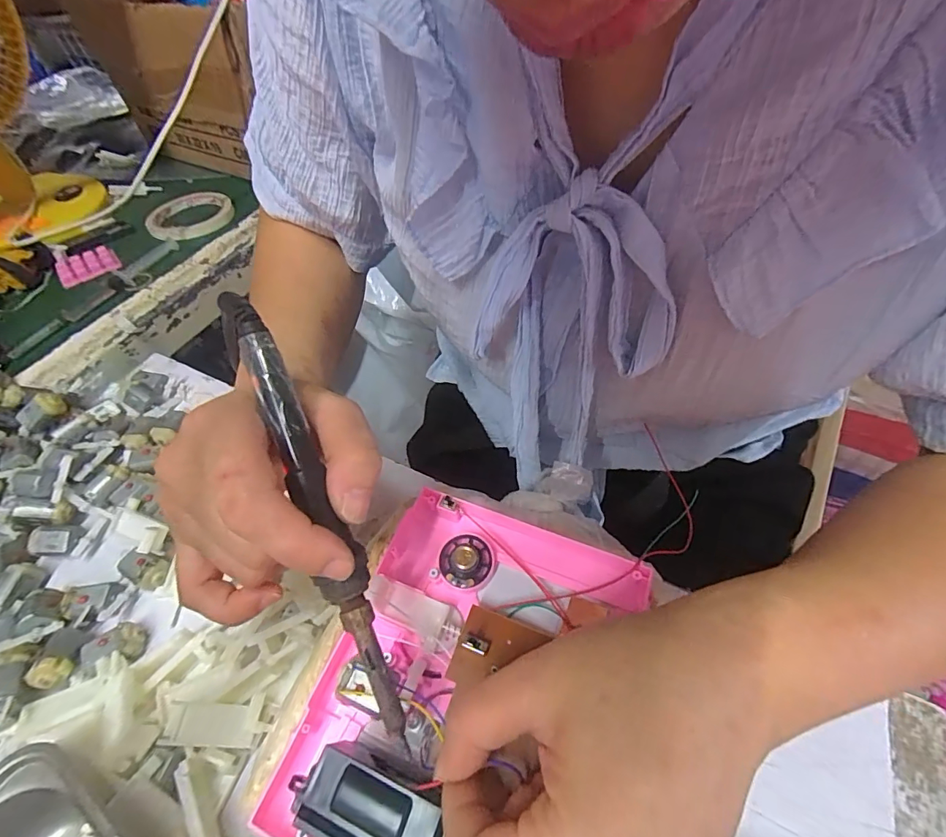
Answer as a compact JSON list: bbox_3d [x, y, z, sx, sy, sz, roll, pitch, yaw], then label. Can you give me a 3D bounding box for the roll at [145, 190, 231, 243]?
[{"bbox_3d":[-0.348,-0.251,0.566,0.110,0.010,0.098,31,60,24],"label":"roll"}]

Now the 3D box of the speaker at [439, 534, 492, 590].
[{"bbox_3d":[-0.004,0.075,0.246,0.027,0.008,0.029,-1,51,2],"label":"speaker"}]

